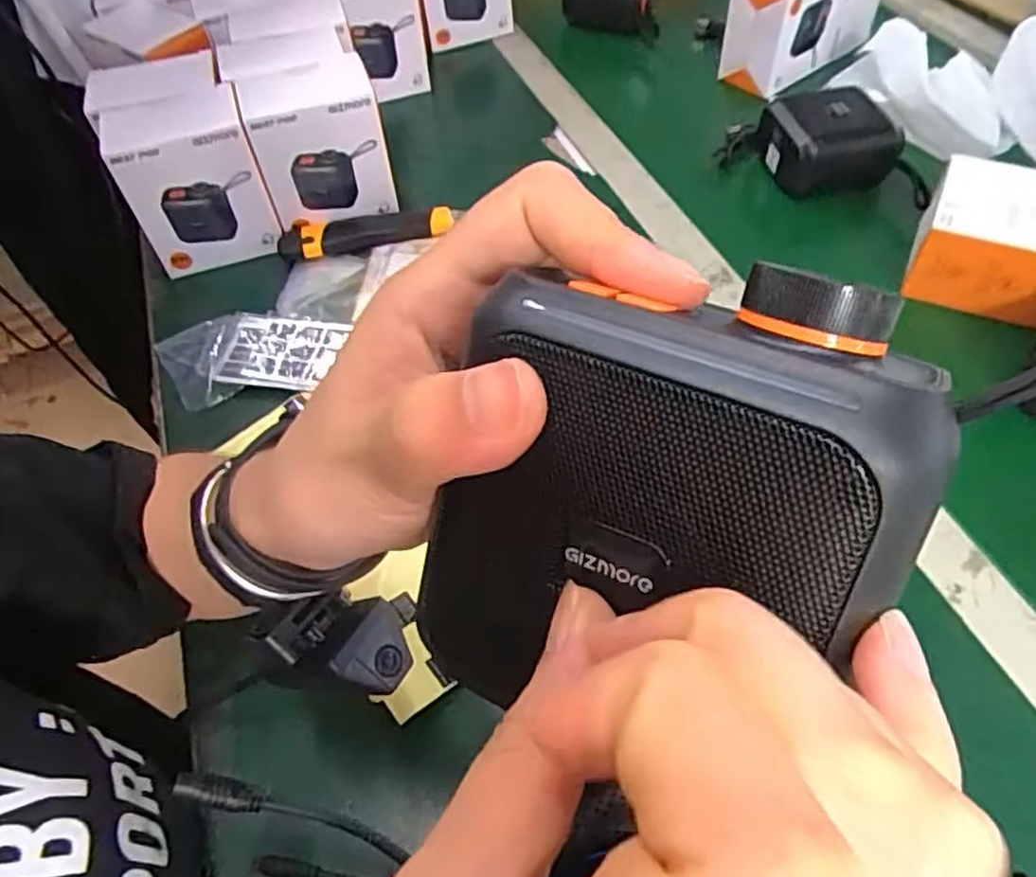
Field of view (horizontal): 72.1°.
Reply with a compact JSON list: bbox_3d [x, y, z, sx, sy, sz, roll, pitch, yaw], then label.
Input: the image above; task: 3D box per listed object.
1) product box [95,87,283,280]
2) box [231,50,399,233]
[{"bbox_3d":[-0.257,-0.205,0.569,0.100,0.110,0.073,-19,57,-12],"label":"product box"},{"bbox_3d":[-0.163,-0.242,0.582,0.101,0.097,0.082,-15,57,-9],"label":"box"}]

